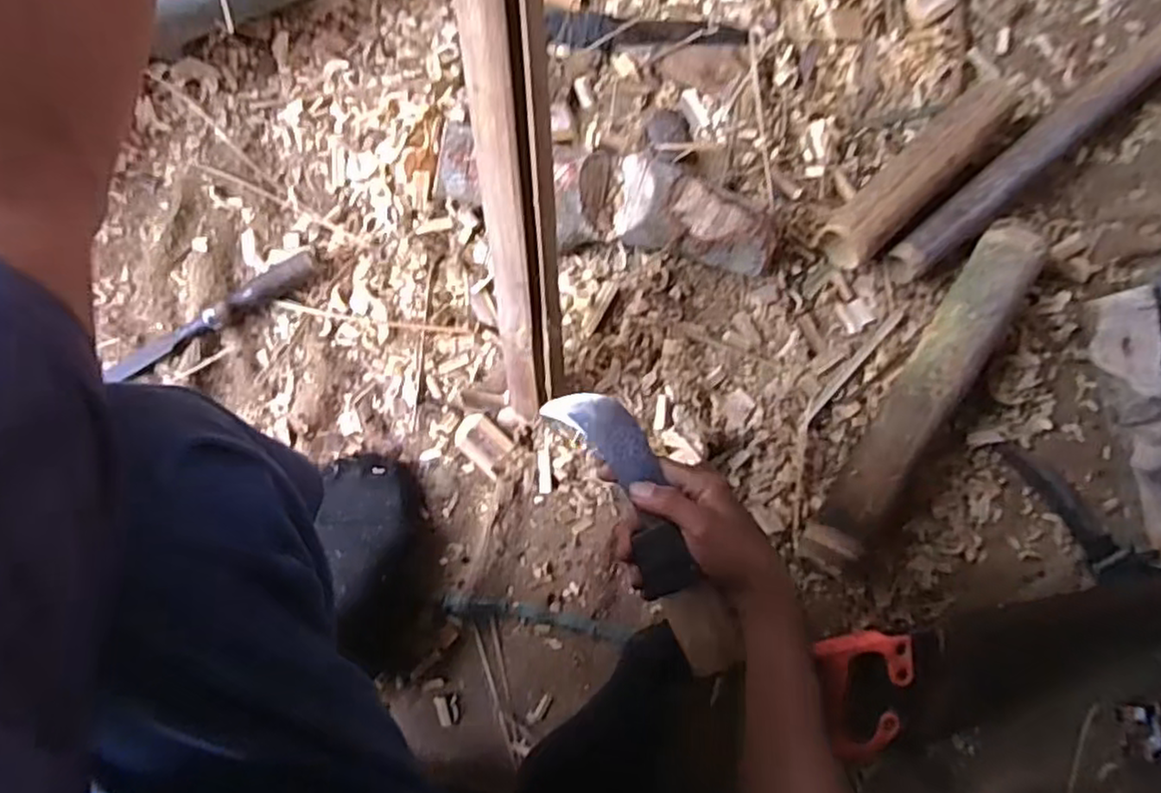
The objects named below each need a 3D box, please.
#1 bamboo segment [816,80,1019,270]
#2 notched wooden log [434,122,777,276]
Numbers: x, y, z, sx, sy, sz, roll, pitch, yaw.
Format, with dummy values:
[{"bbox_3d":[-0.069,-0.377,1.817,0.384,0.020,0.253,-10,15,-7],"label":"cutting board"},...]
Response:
[{"bbox_3d":[0.358,-0.237,0.742,0.253,0.060,0.060,-43,94,-9],"label":"bamboo segment"},{"bbox_3d":[0.027,-0.186,0.682,0.328,0.061,0.089,8,85,-9],"label":"notched wooden log"}]

